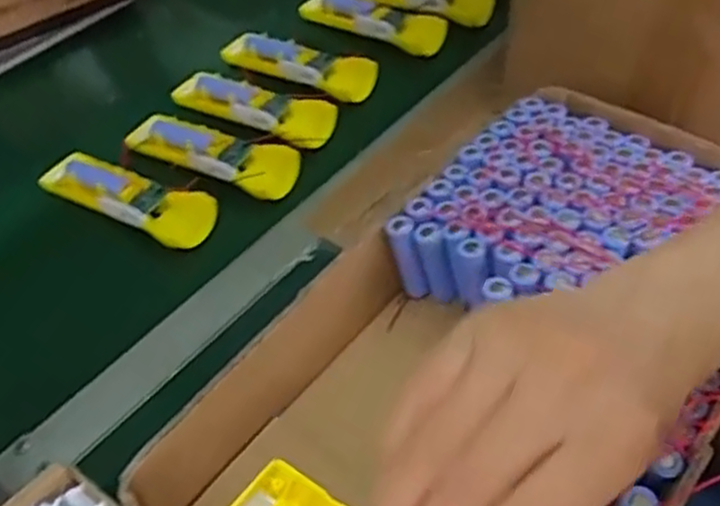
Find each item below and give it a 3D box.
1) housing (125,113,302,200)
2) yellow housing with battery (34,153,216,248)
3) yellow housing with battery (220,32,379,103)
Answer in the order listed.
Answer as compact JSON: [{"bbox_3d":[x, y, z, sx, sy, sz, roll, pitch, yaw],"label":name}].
[{"bbox_3d":[-0.130,-0.088,0.621,0.160,0.021,0.050,18,53,19],"label":"housing"},{"bbox_3d":[-0.191,-0.048,0.589,0.159,0.021,0.049,21,54,21],"label":"yellow housing with battery"},{"bbox_3d":[-0.062,-0.187,0.698,0.166,0.021,0.046,22,54,22],"label":"yellow housing with battery"}]

